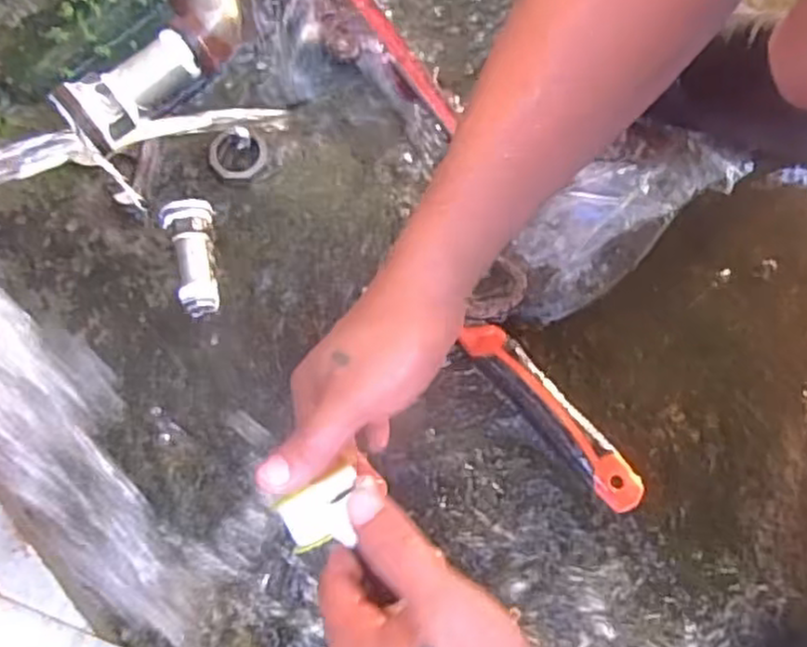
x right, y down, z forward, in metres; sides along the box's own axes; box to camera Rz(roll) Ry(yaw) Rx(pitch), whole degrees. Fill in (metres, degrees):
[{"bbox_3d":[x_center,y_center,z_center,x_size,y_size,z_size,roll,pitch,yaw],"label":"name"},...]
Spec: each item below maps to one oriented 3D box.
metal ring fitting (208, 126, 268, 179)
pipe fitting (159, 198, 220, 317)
[{"bbox_3d":[-0.135,-0.138,0.594,0.044,0.009,0.043,0,77,0],"label":"metal ring fitting"},{"bbox_3d":[-0.163,-0.051,0.563,0.036,0.030,0.083,-9,77,-2],"label":"pipe fitting"}]

